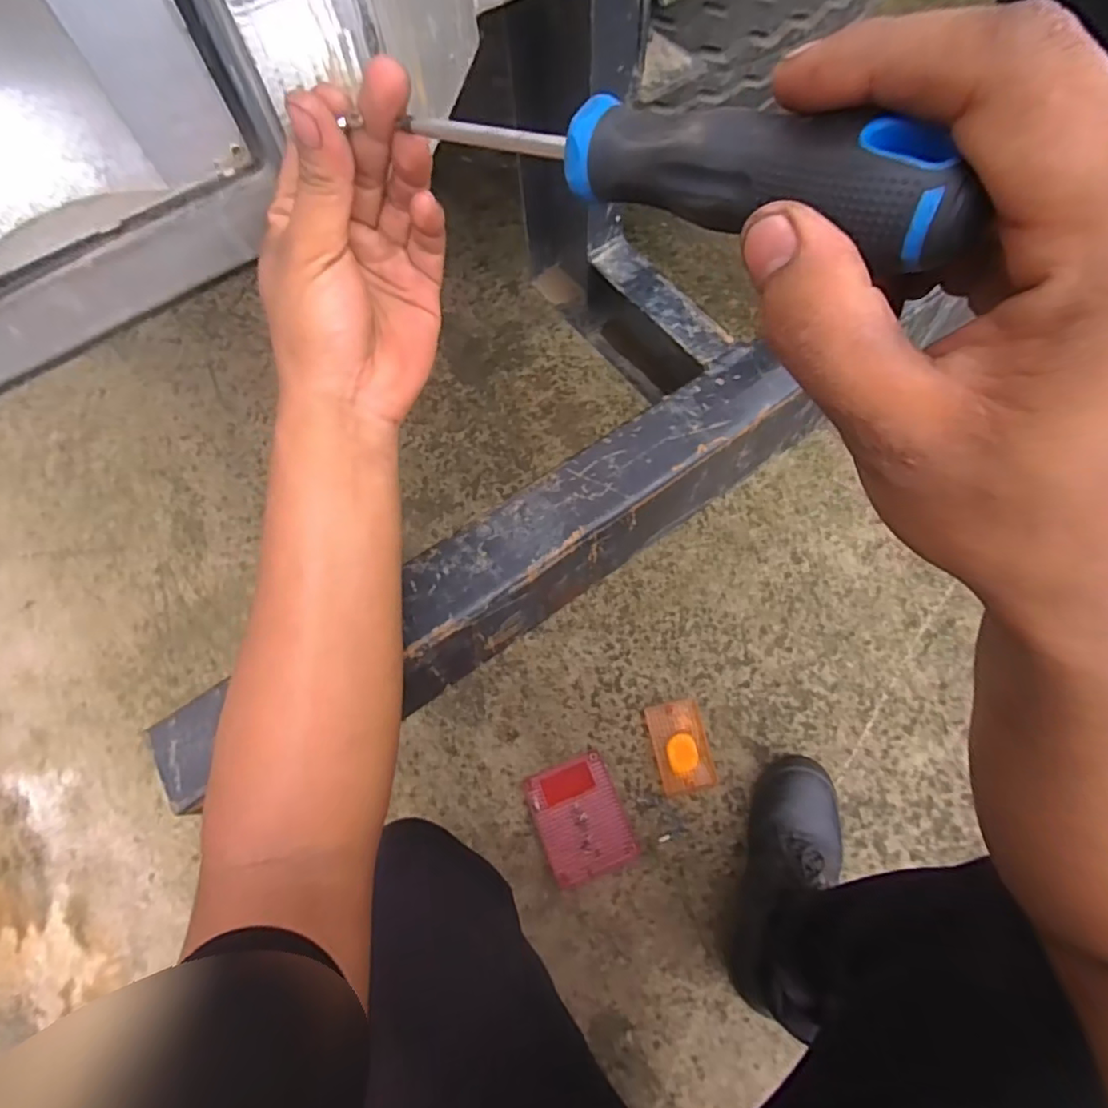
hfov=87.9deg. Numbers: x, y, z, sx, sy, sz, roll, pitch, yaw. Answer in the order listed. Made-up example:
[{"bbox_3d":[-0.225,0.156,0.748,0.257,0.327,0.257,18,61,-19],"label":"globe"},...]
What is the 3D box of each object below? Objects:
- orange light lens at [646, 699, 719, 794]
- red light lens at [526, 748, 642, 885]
[{"bbox_3d":[0.185,0.278,0.836,0.079,0.010,0.122,-11,69,-2],"label":"orange light lens"},{"bbox_3d":[0.038,0.368,0.804,0.117,0.013,0.147,-20,69,-5],"label":"red light lens"}]

